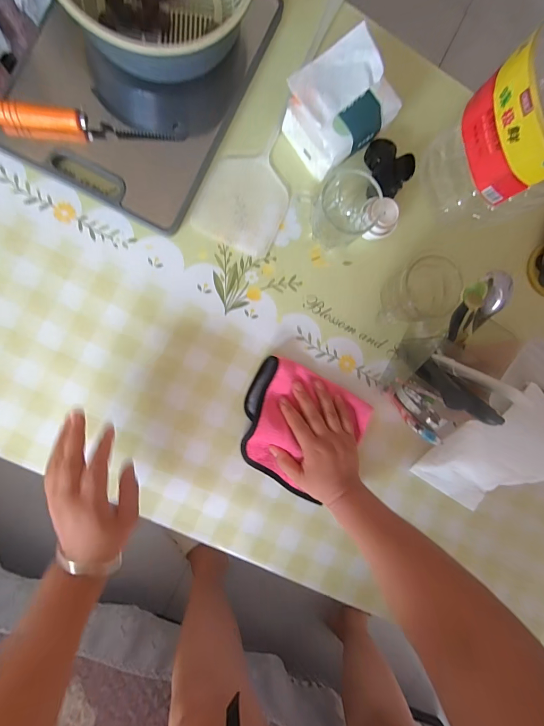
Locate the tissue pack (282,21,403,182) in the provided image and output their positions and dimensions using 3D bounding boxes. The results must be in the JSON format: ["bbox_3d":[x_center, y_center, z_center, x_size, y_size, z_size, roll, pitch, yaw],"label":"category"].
[{"bbox_3d":[0.087,-0.326,0.450,0.121,0.076,0.111,-38,96,-7],"label":"tissue pack"}]

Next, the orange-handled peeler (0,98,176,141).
[{"bbox_3d":[-0.227,-0.294,0.426,0.196,0.036,0.023,0,92,-8],"label":"orange-handled peeler"}]

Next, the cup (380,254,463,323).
[{"bbox_3d":[0.187,-0.098,0.465,0.084,0.088,0.072,-6,92,-8],"label":"cup"}]

